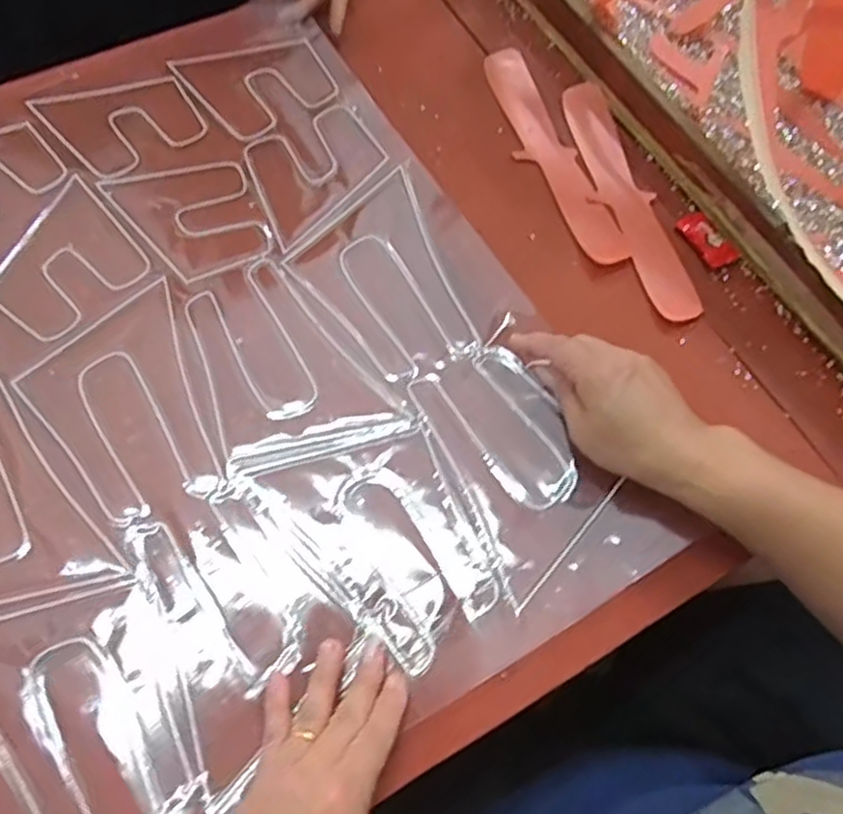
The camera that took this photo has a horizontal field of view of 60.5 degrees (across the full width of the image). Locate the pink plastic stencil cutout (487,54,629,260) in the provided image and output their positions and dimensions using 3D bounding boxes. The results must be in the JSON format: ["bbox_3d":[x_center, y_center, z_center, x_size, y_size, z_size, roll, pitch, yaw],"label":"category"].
[{"bbox_3d":[0.103,-0.205,0.578,0.041,0.005,0.223,-17,69,-10],"label":"pink plastic stencil cutout"}]

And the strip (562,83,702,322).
[{"bbox_3d":[0.160,-0.166,0.566,0.044,0.005,0.228,-15,68,-10],"label":"strip"}]

